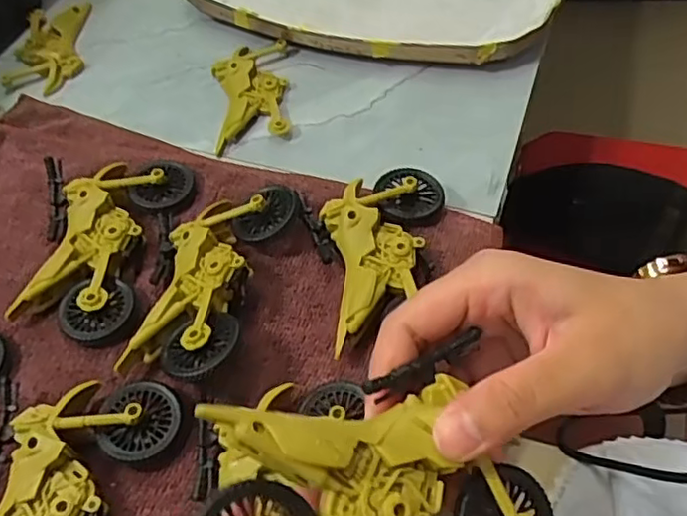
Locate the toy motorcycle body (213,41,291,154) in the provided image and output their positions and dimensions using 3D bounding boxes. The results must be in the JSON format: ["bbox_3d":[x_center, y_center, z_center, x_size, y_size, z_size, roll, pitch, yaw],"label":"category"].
[{"bbox_3d":[-0.063,-0.112,0.428,0.049,0.014,0.099,-4,53,0],"label":"toy motorcycle body"}]

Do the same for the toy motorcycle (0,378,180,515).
[{"bbox_3d":[-0.121,0.098,0.258,0.070,0.021,0.114,12,55,11],"label":"toy motorcycle"}]

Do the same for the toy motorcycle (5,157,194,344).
[{"bbox_3d":[-0.132,-0.013,0.341,0.071,0.024,0.116,9,54,9],"label":"toy motorcycle"}]

